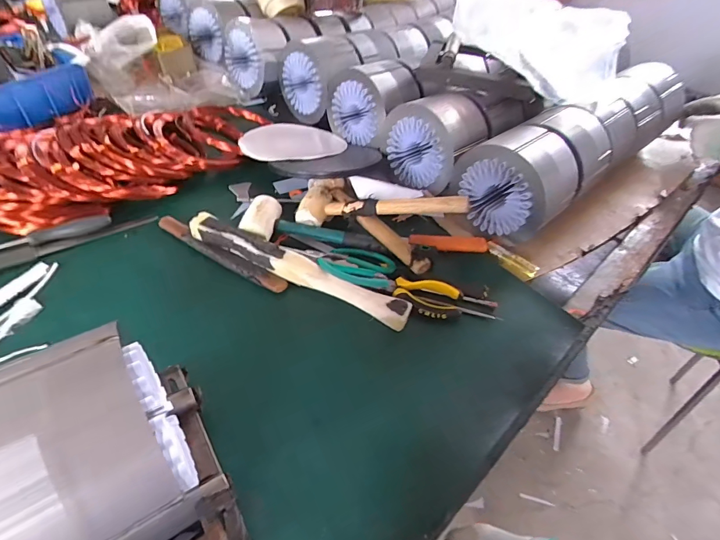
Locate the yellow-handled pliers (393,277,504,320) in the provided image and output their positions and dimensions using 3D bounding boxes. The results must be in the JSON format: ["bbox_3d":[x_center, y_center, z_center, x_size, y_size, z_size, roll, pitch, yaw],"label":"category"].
[{"bbox_3d":[0.116,0.042,0.547,0.138,0.025,0.048,7,48,-1],"label":"yellow-handled pliers"}]

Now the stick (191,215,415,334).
[{"bbox_3d":[-0.086,-0.004,0.548,0.323,0.031,0.035,23,50,13],"label":"stick"}]

